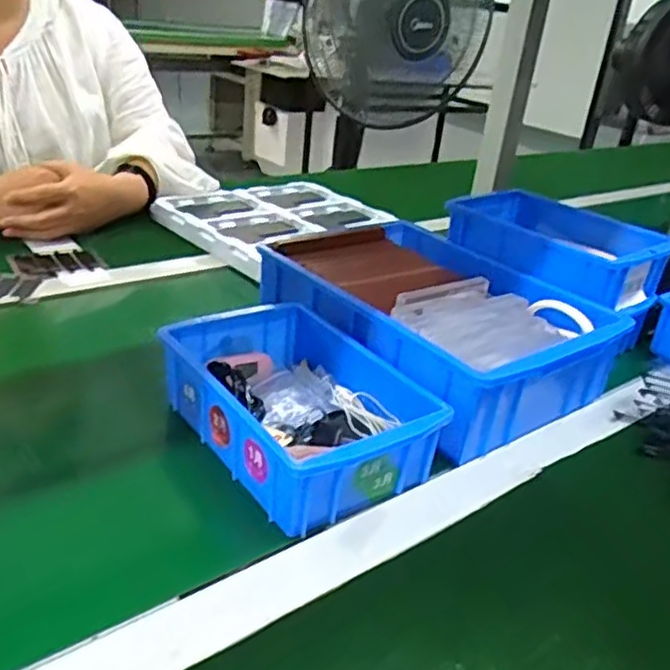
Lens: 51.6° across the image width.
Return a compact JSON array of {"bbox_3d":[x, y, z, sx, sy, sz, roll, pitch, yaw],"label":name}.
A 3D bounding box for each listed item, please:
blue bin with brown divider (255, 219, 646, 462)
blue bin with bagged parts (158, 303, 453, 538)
[{"bbox_3d":[0.089,-0.009,0.638,0.212,0.096,0.285,-15,33,-36],"label":"blue bin with brown divider"},{"bbox_3d":[-0.026,0.056,0.513,0.134,0.075,0.197,-14,33,-35],"label":"blue bin with bagged parts"}]

